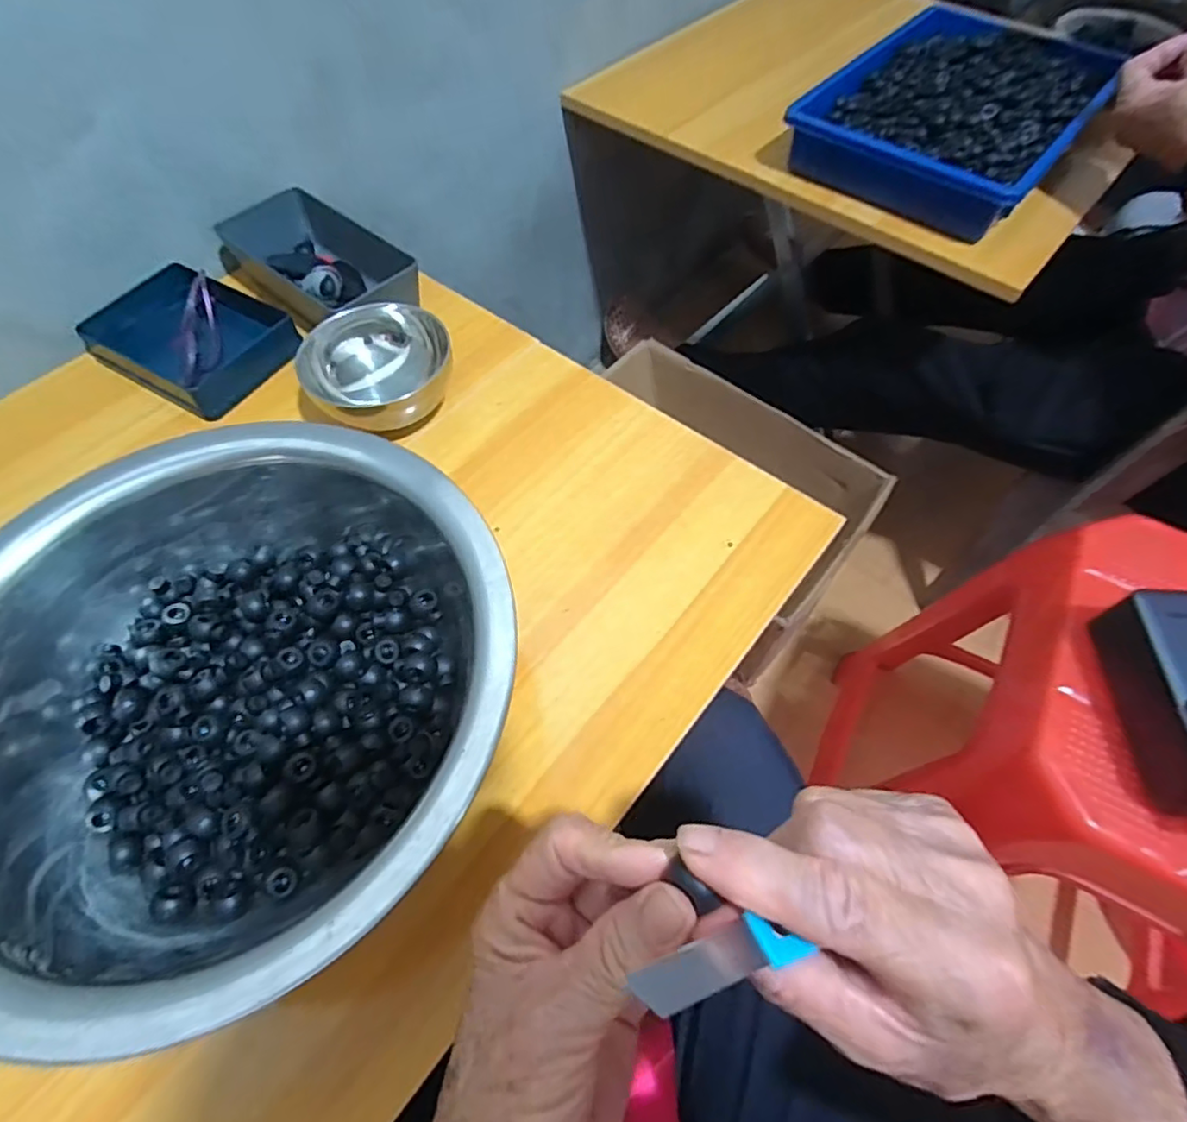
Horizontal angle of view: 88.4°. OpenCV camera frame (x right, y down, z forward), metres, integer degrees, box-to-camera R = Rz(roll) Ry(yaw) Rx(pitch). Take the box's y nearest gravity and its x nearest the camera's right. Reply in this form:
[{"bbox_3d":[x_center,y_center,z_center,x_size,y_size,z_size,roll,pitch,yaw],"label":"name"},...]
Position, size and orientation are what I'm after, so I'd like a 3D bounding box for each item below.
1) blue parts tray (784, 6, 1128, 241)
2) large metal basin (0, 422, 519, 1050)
[{"bbox_3d":[0.399,-0.503,0.677,0.251,0.050,0.346,34,65,18],"label":"blue parts tray"},{"bbox_3d":[-0.184,0.071,0.325,0.282,0.095,0.276,0,59,1],"label":"large metal basin"}]

